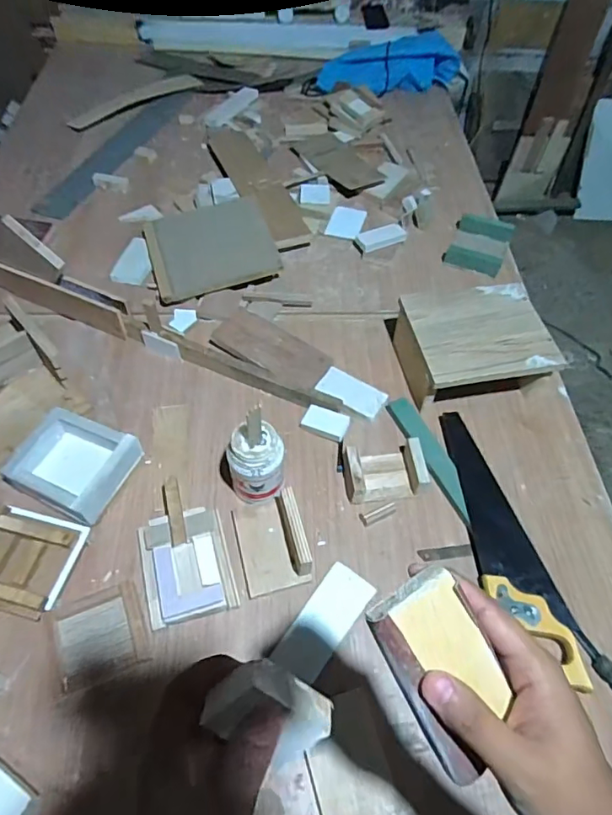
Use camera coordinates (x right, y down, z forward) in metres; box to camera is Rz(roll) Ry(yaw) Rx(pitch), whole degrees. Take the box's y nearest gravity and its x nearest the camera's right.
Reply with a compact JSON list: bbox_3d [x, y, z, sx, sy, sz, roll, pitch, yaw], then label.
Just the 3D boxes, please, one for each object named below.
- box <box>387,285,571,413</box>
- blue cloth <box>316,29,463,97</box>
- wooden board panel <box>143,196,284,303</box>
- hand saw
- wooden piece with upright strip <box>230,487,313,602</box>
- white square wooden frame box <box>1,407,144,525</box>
[{"bbox_3d":[0.288,-0.102,0.894,0.227,0.111,0.198,-8,58,-8],"label":"box"},{"bbox_3d":[0.255,-1.013,1.490,0.444,0.095,0.109,-5,58,-6],"label":"blue cloth"},{"bbox_3d":[-0.197,-0.341,1.051,0.244,0.022,0.269,-15,55,-6],"label":"wooden board panel"},{"bbox_3d":[0.280,0.185,0.749,0.098,0.037,0.417,-11,59,-10],"label":"hand saw"},{"bbox_3d":[-0.051,0.183,0.713,0.089,0.073,0.134,-11,59,-10],"label":"wooden piece with upright strip"},{"bbox_3d":[-0.344,0.087,0.764,0.154,0.057,0.139,22,57,11],"label":"white square wooden frame box"}]

